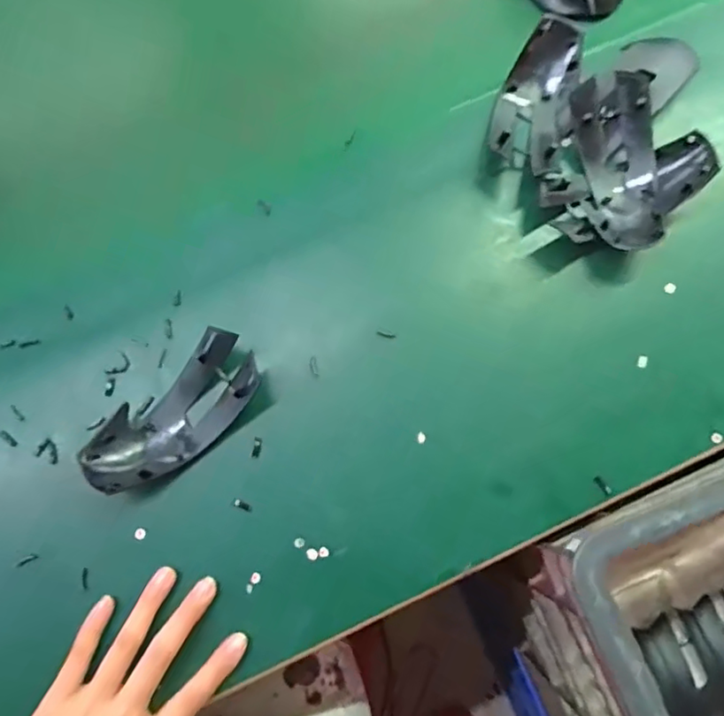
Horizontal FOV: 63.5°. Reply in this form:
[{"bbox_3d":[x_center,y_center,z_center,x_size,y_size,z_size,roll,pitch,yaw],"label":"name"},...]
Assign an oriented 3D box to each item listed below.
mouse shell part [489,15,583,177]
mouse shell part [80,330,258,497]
[{"bbox_3d":[0.125,-0.183,0.421,0.051,0.031,0.111,13,78,3],"label":"mouse shell part"},{"bbox_3d":[-0.118,0.035,0.371,0.116,0.035,0.053,-42,81,-8],"label":"mouse shell part"}]

